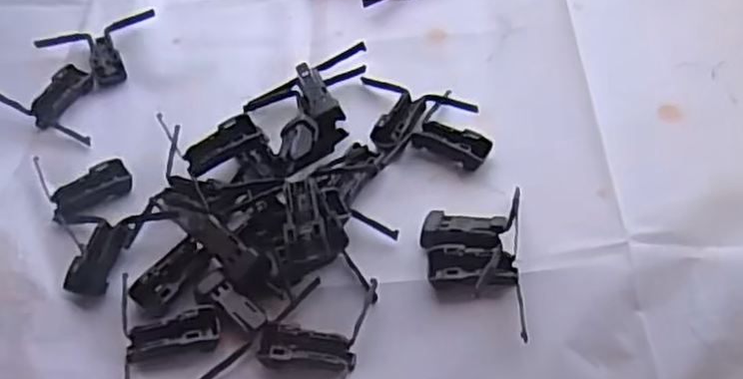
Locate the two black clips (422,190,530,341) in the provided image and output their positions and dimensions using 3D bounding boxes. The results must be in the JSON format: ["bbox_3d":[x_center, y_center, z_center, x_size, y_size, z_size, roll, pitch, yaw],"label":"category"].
[{"bbox_3d":[0.054,0.036,0.392,0.053,0.020,0.082,2,53,5],"label":"two black clips"}]

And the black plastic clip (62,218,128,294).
[{"bbox_3d":[-0.155,0.037,0.412,0.022,0.007,0.045,5,53,7],"label":"black plastic clip"}]

